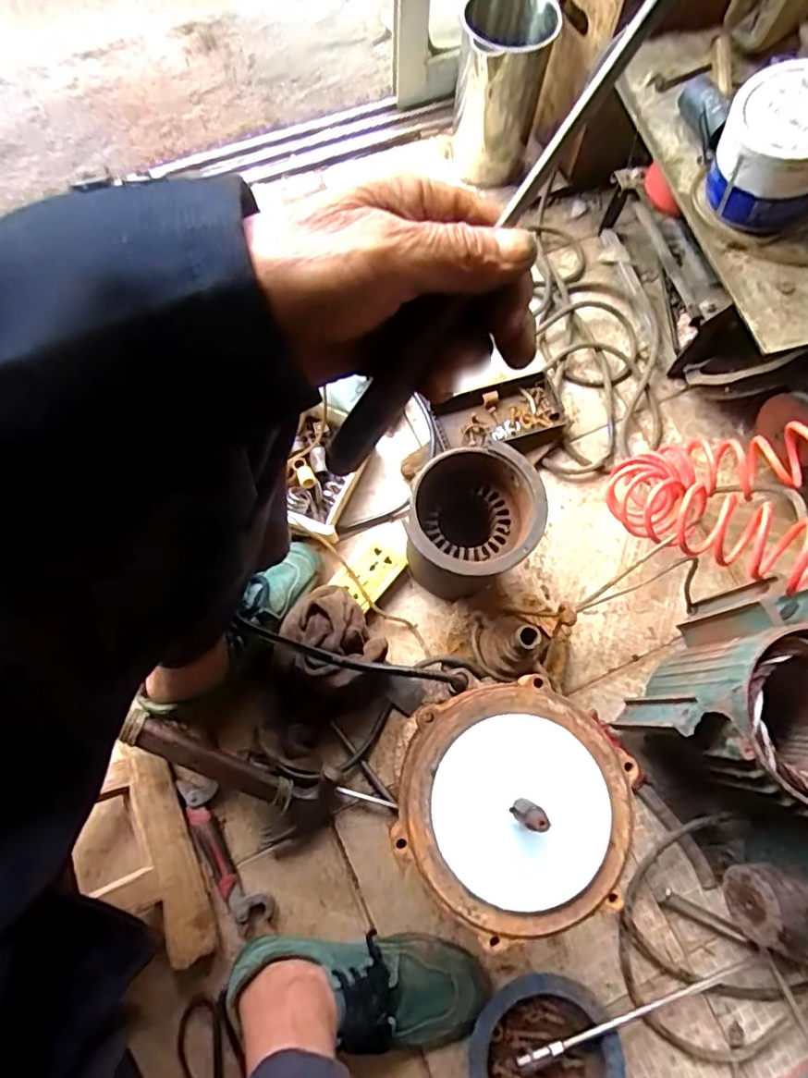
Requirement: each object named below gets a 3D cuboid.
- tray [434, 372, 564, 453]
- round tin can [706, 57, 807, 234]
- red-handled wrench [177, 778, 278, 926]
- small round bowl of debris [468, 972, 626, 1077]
[{"bbox_3d":[0.134,-0.164,0.801,0.175,0.030,0.100,-15,75,-5],"label":"tray"},{"bbox_3d":[0.406,-0.423,0.613,0.130,0.096,0.136,33,76,8],"label":"round tin can"},{"bbox_3d":[-0.202,0.349,0.639,0.044,0.009,0.173,-30,77,-9],"label":"red-handled wrench"},{"bbox_3d":[0.145,0.532,0.585,0.146,0.049,0.151,0,74,-1],"label":"small round bowl of debris"}]

